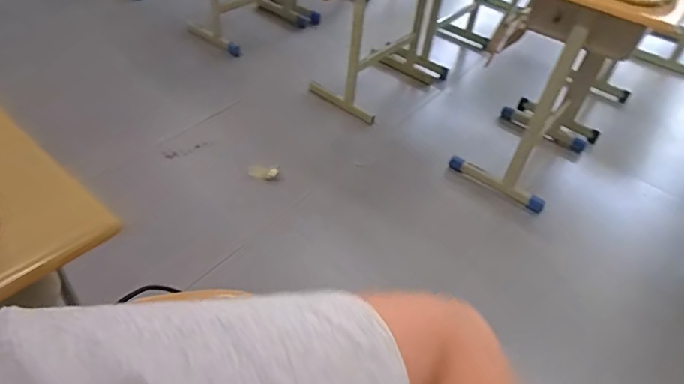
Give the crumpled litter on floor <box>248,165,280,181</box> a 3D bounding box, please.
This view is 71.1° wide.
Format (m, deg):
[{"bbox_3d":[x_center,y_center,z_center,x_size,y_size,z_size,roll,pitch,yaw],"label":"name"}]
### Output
[{"bbox_3d":[-0.284,-0.073,1.732,0.112,0.035,0.045,12,44,5],"label":"crumpled litter on floor"}]

